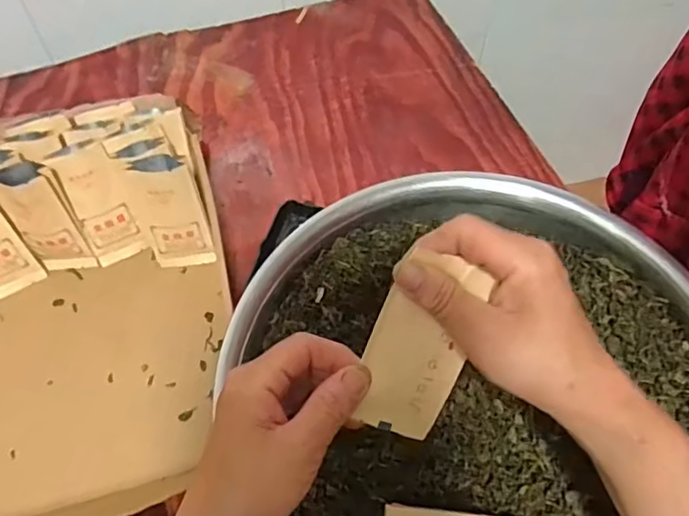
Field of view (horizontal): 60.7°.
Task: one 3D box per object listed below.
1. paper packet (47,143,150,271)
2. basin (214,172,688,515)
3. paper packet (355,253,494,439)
[{"bbox_3d":[-0.207,-0.046,0.510,0.052,0.108,0.009,-21,39,-14],"label":"paper packet"},{"bbox_3d":[0.096,0.100,0.393,0.316,0.077,0.329,0,58,-1],"label":"basin"},{"bbox_3d":[0.039,0.050,0.321,0.051,0.106,0.007,21,17,7],"label":"paper packet"}]

